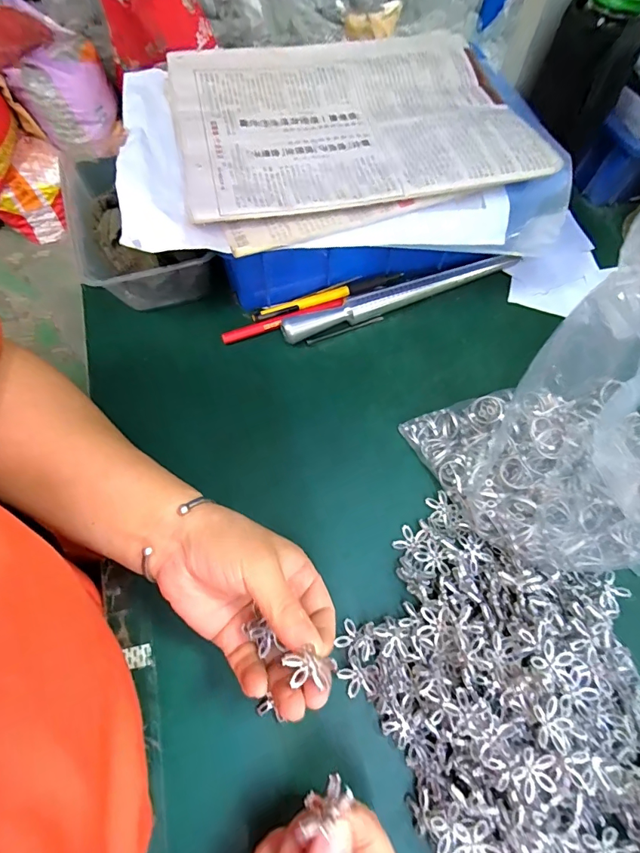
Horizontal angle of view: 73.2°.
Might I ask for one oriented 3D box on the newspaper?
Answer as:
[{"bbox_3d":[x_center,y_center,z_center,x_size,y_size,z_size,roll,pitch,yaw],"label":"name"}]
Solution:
[{"bbox_3d":[0.024,-0.248,0.345,0.267,0.016,0.190,-10,67,-6],"label":"newspaper"}]

